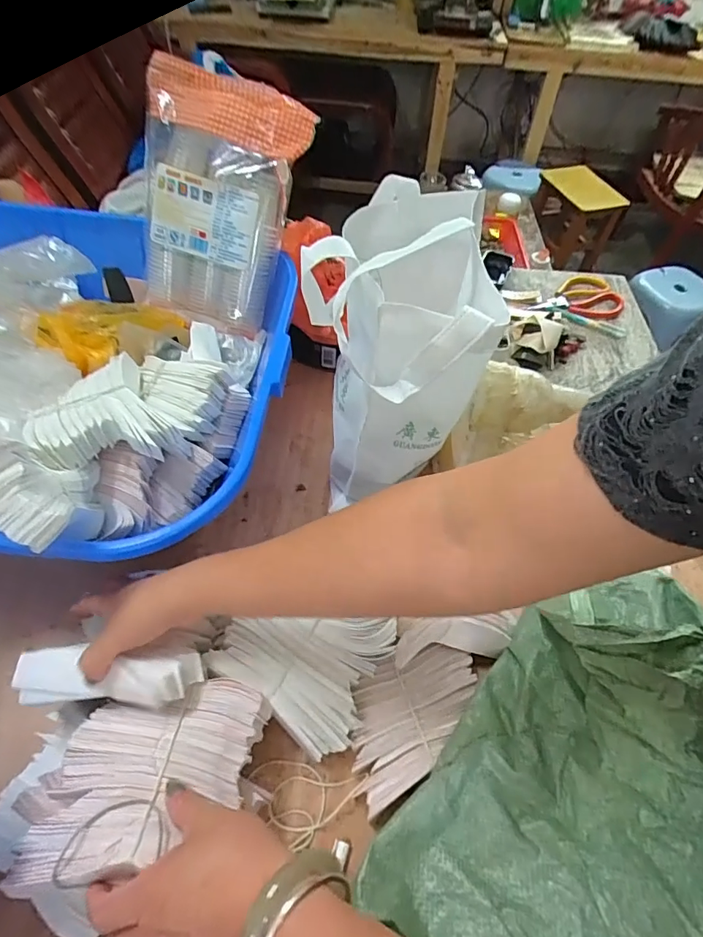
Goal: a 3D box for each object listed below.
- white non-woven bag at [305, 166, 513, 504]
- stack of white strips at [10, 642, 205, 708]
[{"bbox_3d":[0.039,-0.117,0.538,0.169,0.300,0.222,8,55,2],"label":"white non-woven bag"},{"bbox_3d":[-0.210,0.178,0.413,0.149,0.041,0.043,-1,55,5],"label":"stack of white strips"}]

